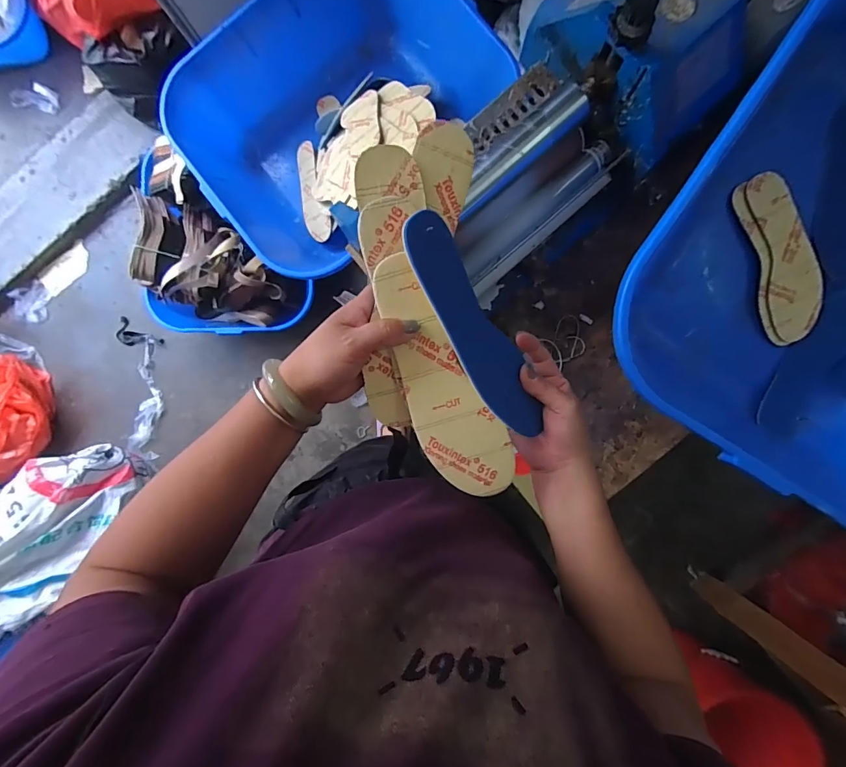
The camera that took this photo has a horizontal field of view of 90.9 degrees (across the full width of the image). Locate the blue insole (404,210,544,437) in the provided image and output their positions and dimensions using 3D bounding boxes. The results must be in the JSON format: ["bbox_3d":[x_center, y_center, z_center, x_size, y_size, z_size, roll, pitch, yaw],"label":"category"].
[{"bbox_3d":[0.048,-0.043,0.373,0.059,0.013,0.222,-43,113,-19],"label":"blue insole"}]

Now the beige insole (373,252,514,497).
[{"bbox_3d":[0.016,0.002,0.366,0.069,0.007,0.225,-23,104,3],"label":"beige insole"}]

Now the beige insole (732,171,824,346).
[{"bbox_3d":[0.495,-0.171,0.571,0.083,0.012,0.228,-20,99,7],"label":"beige insole"}]

